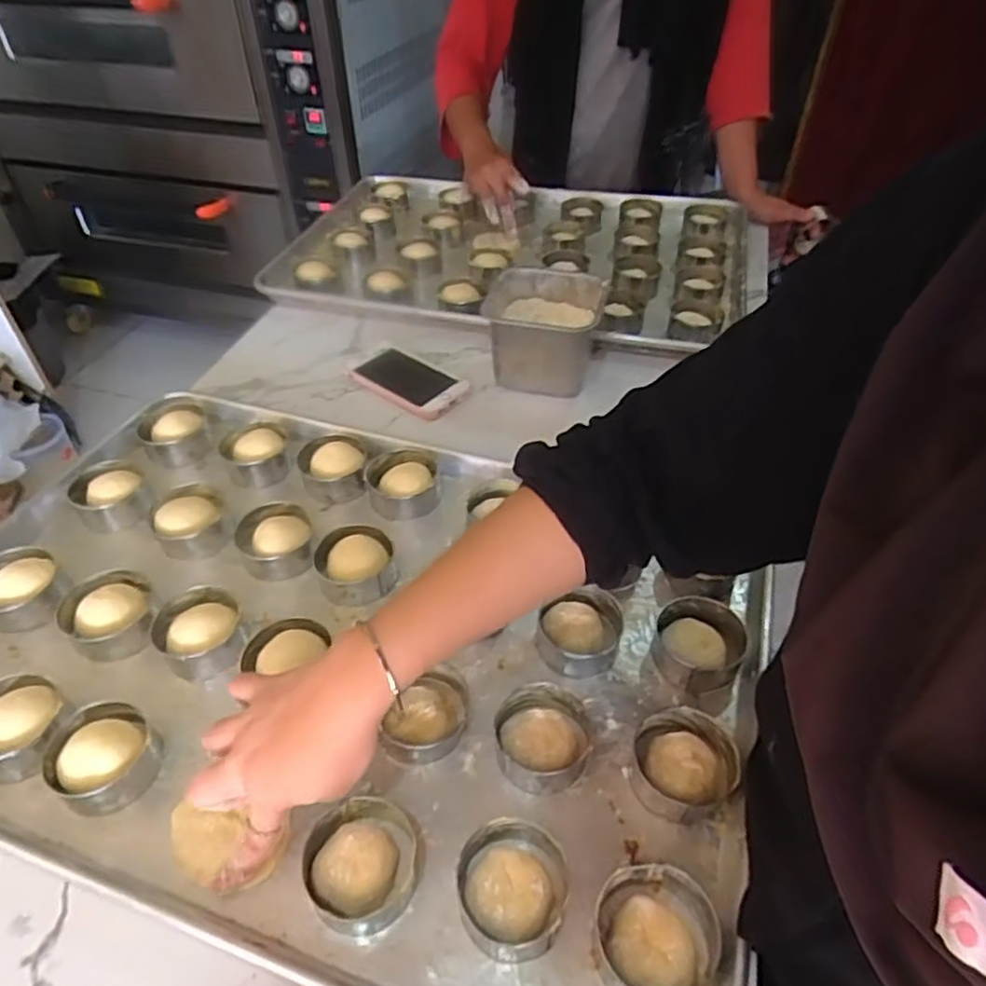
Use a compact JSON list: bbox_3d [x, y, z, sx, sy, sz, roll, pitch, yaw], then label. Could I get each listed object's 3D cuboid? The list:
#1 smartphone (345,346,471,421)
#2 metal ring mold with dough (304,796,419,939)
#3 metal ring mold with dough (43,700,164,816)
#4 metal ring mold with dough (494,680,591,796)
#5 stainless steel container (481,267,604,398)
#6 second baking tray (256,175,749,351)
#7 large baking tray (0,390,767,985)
[{"bbox_3d":[-0.097,-0.126,0.745,0.148,0.018,0.074,34,54,30],"label":"smartphone"},{"bbox_3d":[-0.076,0.209,0.391,0.060,0.026,0.067,-8,45,-8],"label":"metal ring mold with dough"},{"bbox_3d":[-0.250,0.166,0.437,0.064,0.034,0.059,0,44,0],"label":"metal ring mold with dough"},{"bbox_3d":[0.033,0.155,0.440,0.060,0.023,0.062,-5,44,-6],"label":"metal ring mold with dough"},{"bbox_3d":[0.058,-0.169,0.729,0.104,0.088,0.107,11,45,12],"label":"stainless steel container"},{"bbox_3d":[0.032,-0.332,0.939,0.603,0.049,0.386,12,45,12],"label":"second baking tray"},{"bbox_3d":[-0.128,0.090,0.505,0.622,0.034,0.392,15,46,15],"label":"large baking tray"}]

